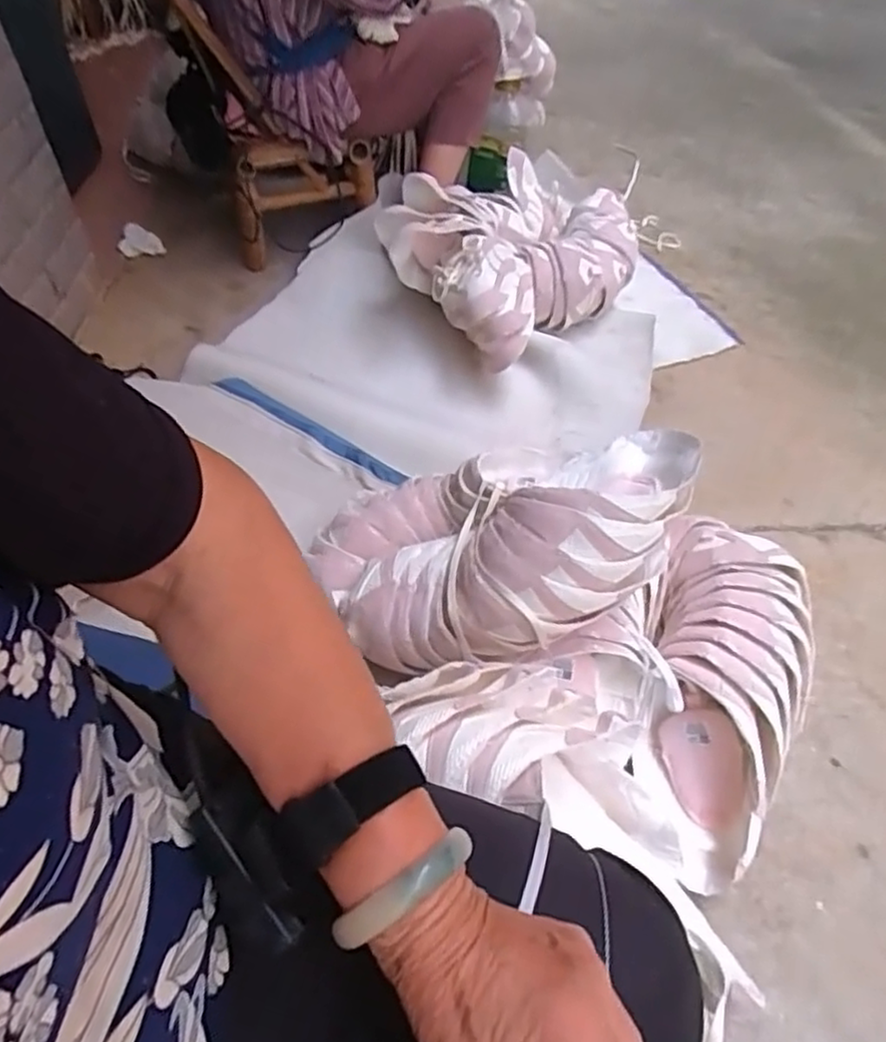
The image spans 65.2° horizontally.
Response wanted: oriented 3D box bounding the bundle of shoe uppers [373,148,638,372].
[{"bbox_3d":[0.134,-0.527,1.348,0.374,0.171,0.448,35,57,28],"label":"bundle of shoe uppers"}]

